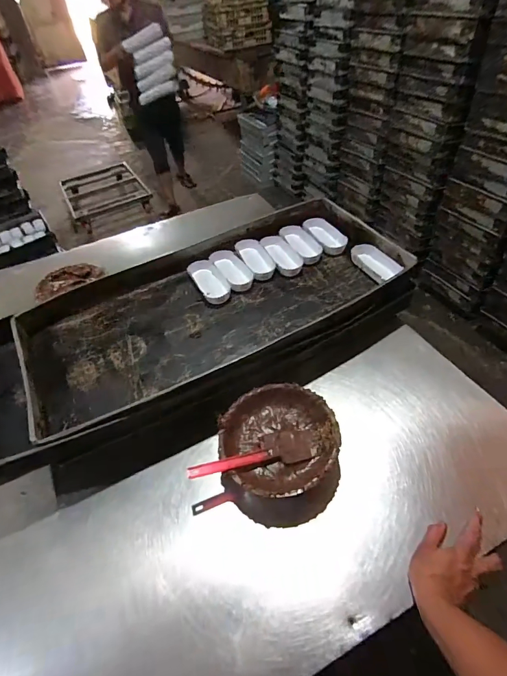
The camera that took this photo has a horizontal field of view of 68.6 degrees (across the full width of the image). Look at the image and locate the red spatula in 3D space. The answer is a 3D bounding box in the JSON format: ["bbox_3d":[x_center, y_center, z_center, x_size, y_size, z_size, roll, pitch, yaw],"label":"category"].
[{"bbox_3d":[-0.001,0.193,0.628,0.213,0.033,0.051,-12,45,-6],"label":"red spatula"}]

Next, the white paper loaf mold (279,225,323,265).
[{"bbox_3d":[0.124,-0.245,0.963,0.064,0.025,0.153,-20,48,-10],"label":"white paper loaf mold"}]

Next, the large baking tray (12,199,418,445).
[{"bbox_3d":[-0.082,-0.095,0.841,0.817,0.076,0.419,-24,47,-17],"label":"large baking tray"}]

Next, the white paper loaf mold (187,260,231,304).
[{"bbox_3d":[-0.104,-0.133,0.868,0.059,0.026,0.141,-26,49,-16],"label":"white paper loaf mold"}]

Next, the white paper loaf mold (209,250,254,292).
[{"bbox_3d":[-0.052,-0.166,0.901,0.063,0.029,0.141,-24,47,-17],"label":"white paper loaf mold"}]

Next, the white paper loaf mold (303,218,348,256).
[{"bbox_3d":[0.188,-0.267,0.962,0.072,0.028,0.149,-20,48,-10],"label":"white paper loaf mold"}]

